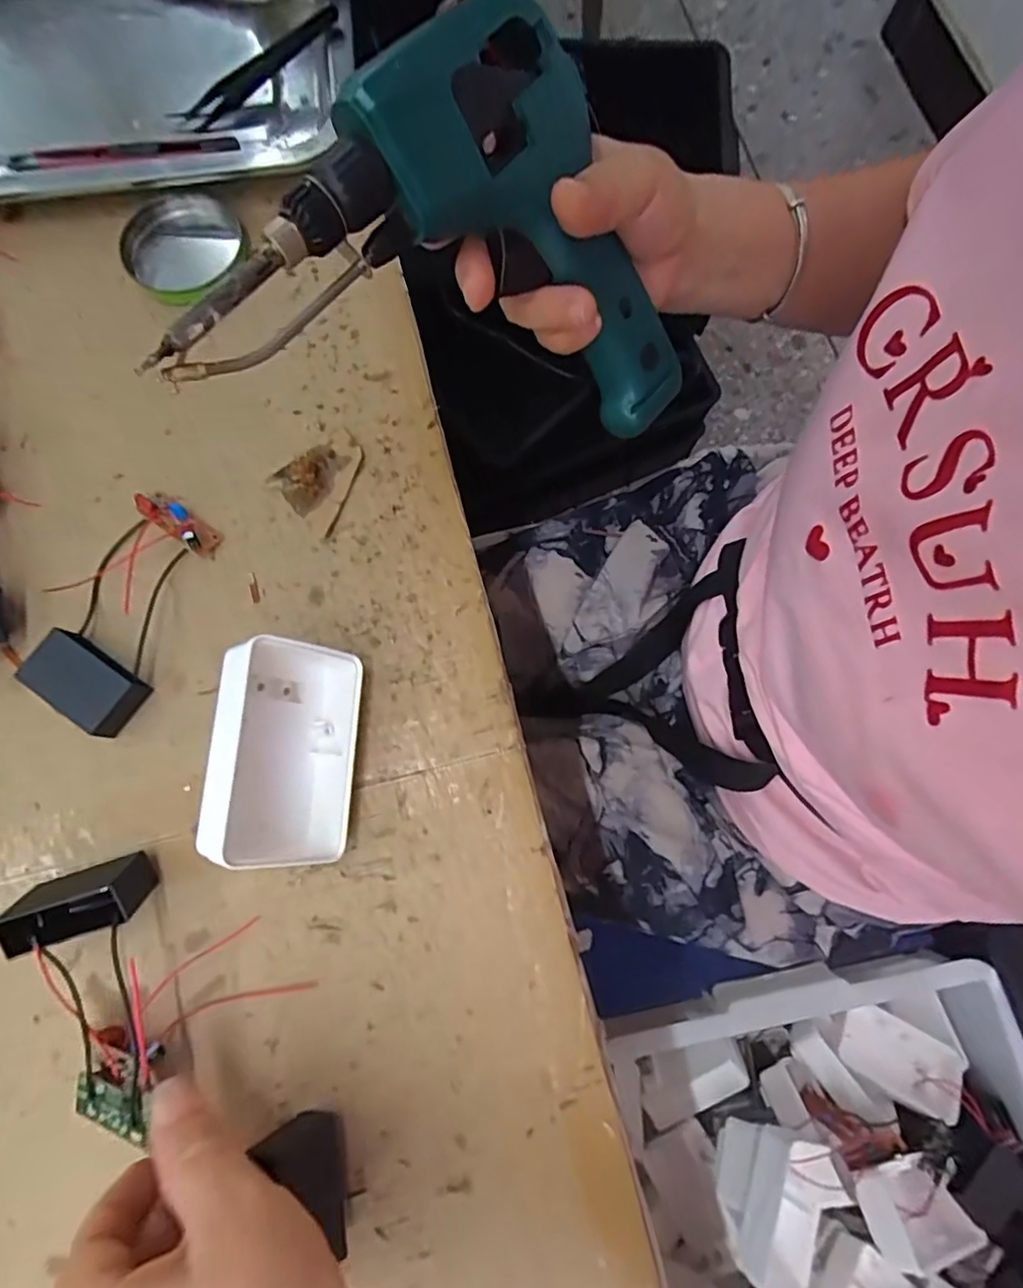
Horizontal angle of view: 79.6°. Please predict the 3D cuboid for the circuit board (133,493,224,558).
[{"bbox_3d":[-0.168,-0.062,0.307,0.046,0.014,0.015,35,80,8],"label":"circuit board"}]

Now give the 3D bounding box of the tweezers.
[{"bbox_3d":[-0.150,-0.338,0.363,0.111,0.017,0.016,-28,78,9],"label":"tweezers"}]

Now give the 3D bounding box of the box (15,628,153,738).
[{"bbox_3d":[-0.198,0.017,0.286,0.049,0.018,0.029,34,79,8],"label":"box"}]

